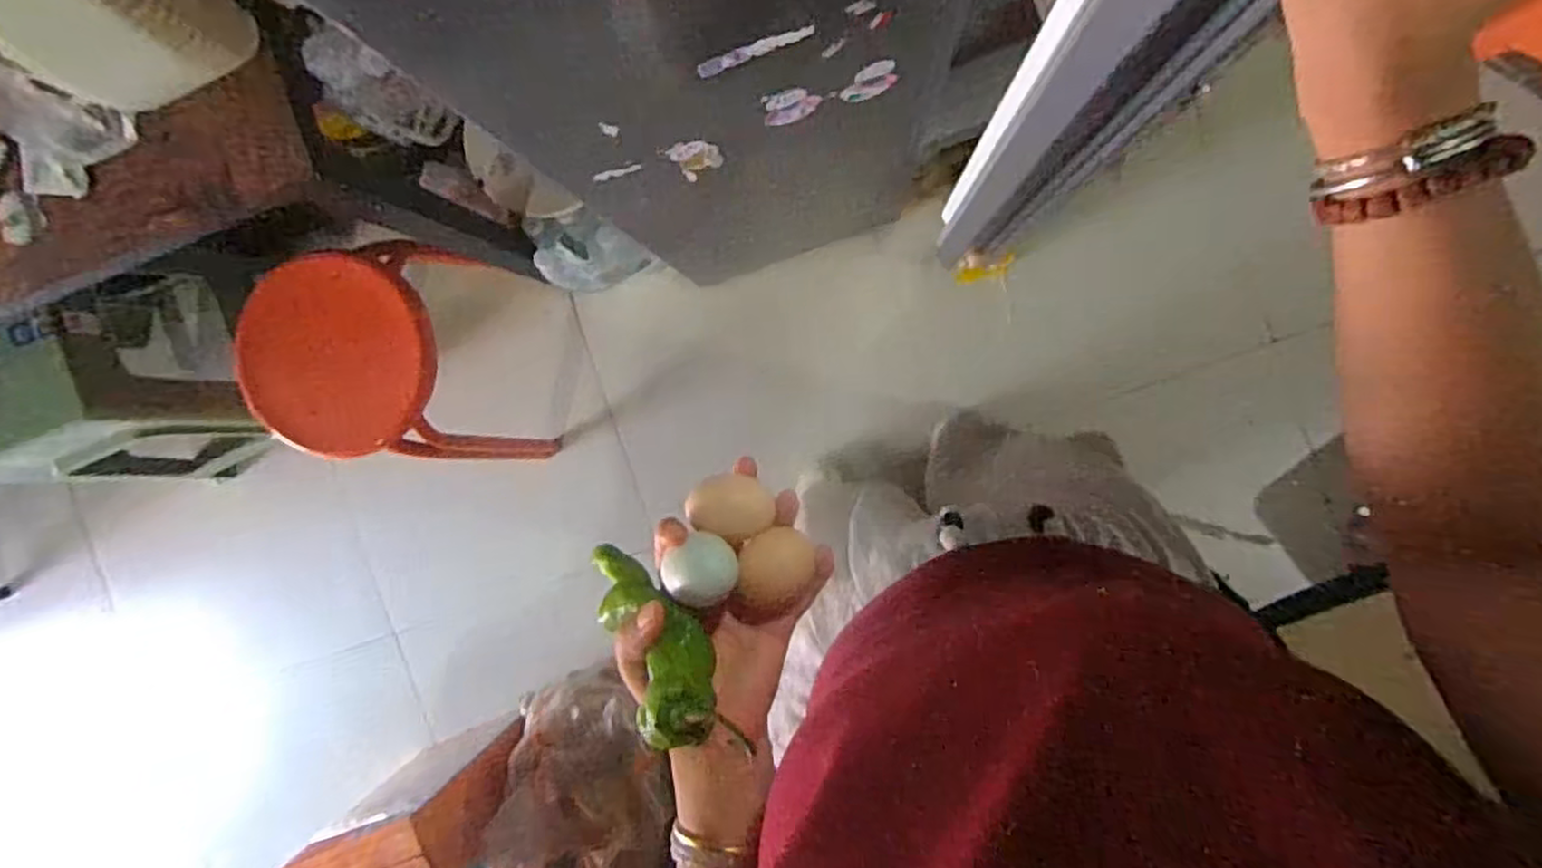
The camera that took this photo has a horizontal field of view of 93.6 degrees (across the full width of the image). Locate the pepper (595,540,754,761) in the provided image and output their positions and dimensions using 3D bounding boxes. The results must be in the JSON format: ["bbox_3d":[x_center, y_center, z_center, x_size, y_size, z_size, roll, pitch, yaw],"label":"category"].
[{"bbox_3d":[-0.067,0.107,0.405,0.042,0.184,0.042,-9,111,-22],"label":"pepper"}]

